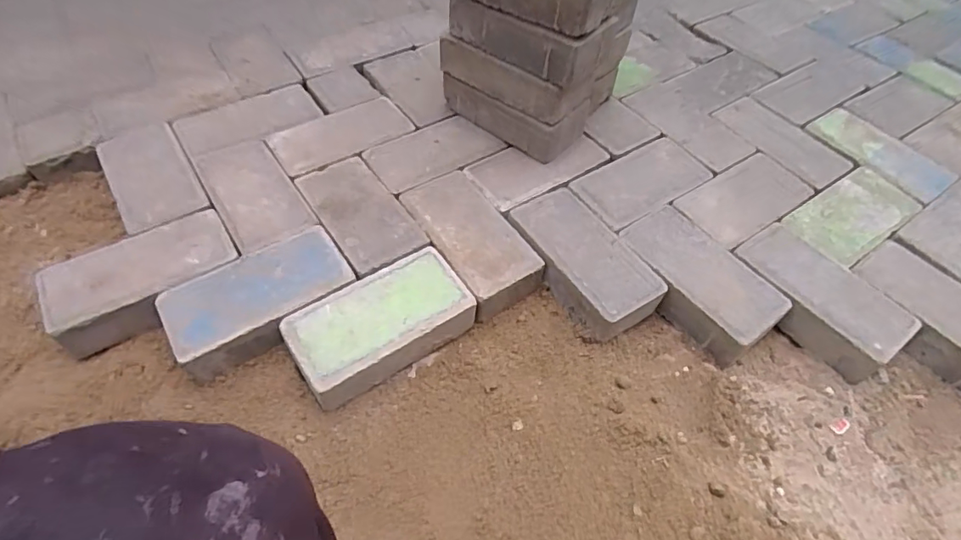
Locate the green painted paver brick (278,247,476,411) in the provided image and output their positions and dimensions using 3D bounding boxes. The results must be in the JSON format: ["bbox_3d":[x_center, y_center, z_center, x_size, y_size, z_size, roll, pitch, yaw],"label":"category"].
[{"bbox_3d":[-0.118,0.064,0.618,0.206,0.058,0.109,-29,61,-23],"label":"green painted paver brick"}]

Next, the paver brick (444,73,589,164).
[{"bbox_3d":[0.050,-0.254,0.791,0.213,0.065,0.100,34,60,18],"label":"paver brick"}]

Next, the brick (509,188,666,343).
[{"bbox_3d":[0.134,-0.012,0.684,0.110,0.059,0.206,-26,60,-21],"label":"brick"}]

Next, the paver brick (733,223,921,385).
[{"bbox_3d":[0.437,0.036,0.674,0.111,0.060,0.206,-26,60,-21],"label":"paver brick"}]

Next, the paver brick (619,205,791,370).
[{"bbox_3d":[0.281,0.015,0.682,0.113,0.065,0.209,-31,62,-24],"label":"paver brick"}]

